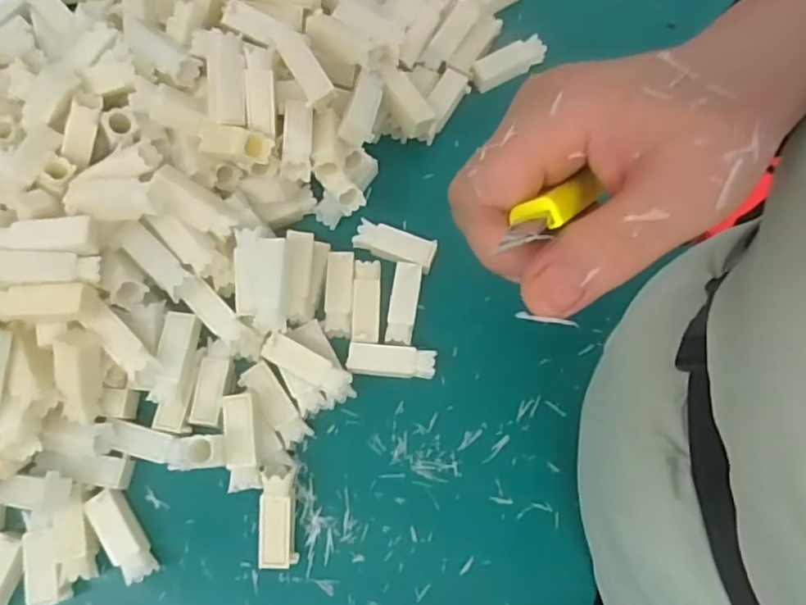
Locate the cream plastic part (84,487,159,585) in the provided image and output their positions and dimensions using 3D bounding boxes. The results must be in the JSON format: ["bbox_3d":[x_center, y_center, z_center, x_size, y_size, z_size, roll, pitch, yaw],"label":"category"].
[{"bbox_3d":[-0.186,0.155,0.418,0.023,0.020,0.061,-31,77,-10],"label":"cream plastic part"}]

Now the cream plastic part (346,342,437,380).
[{"bbox_3d":[-0.008,0.042,0.444,0.060,0.020,0.022,4,74,0],"label":"cream plastic part"}]

